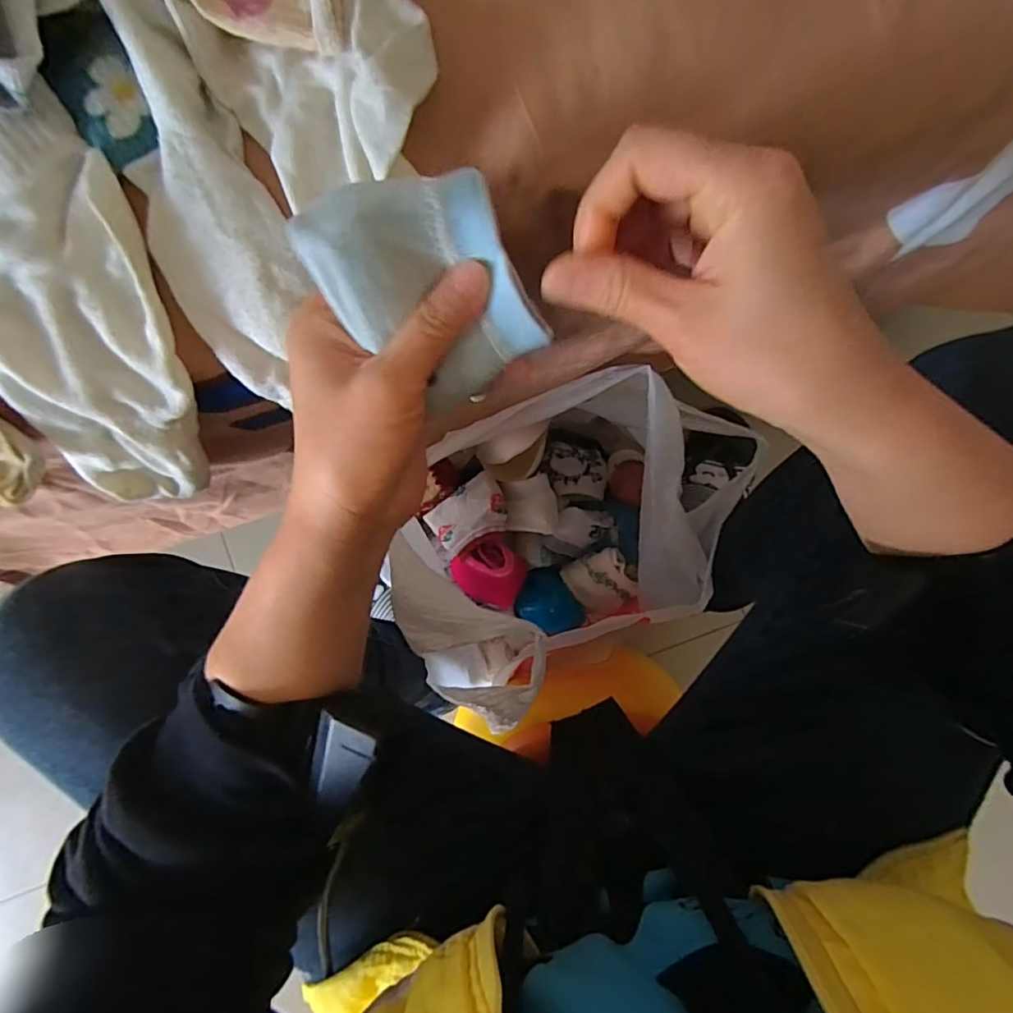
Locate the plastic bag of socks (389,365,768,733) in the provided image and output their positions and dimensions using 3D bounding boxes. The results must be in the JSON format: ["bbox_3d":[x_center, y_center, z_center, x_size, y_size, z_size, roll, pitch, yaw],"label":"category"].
[{"bbox_3d":[0.058,0.033,0.540,0.309,0.260,0.248,-22,86,-1],"label":"plastic bag of socks"}]

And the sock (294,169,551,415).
[{"bbox_3d":[-0.027,-0.079,0.208,0.067,0.013,0.088,-30,131,1],"label":"sock"}]

